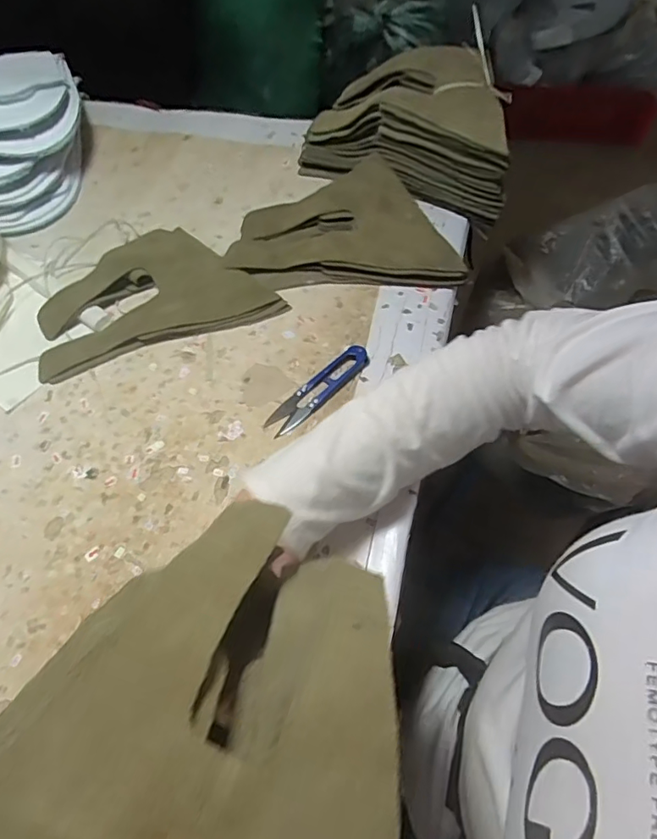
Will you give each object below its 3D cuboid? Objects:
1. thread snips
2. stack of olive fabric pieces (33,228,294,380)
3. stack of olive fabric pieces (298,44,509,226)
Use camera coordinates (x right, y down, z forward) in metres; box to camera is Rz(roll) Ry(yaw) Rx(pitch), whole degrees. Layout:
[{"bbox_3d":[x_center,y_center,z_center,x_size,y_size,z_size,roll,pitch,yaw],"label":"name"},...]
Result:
[{"bbox_3d":[-0.009,-0.026,0.439,0.100,0.013,0.026,-40,67,-17],"label":"thread snips"},{"bbox_3d":[-0.166,-0.117,0.489,0.206,0.015,0.139,-23,63,-9],"label":"stack of olive fabric pieces"},{"bbox_3d":[0.087,-0.289,0.528,0.208,0.089,0.110,24,65,15],"label":"stack of olive fabric pieces"}]

